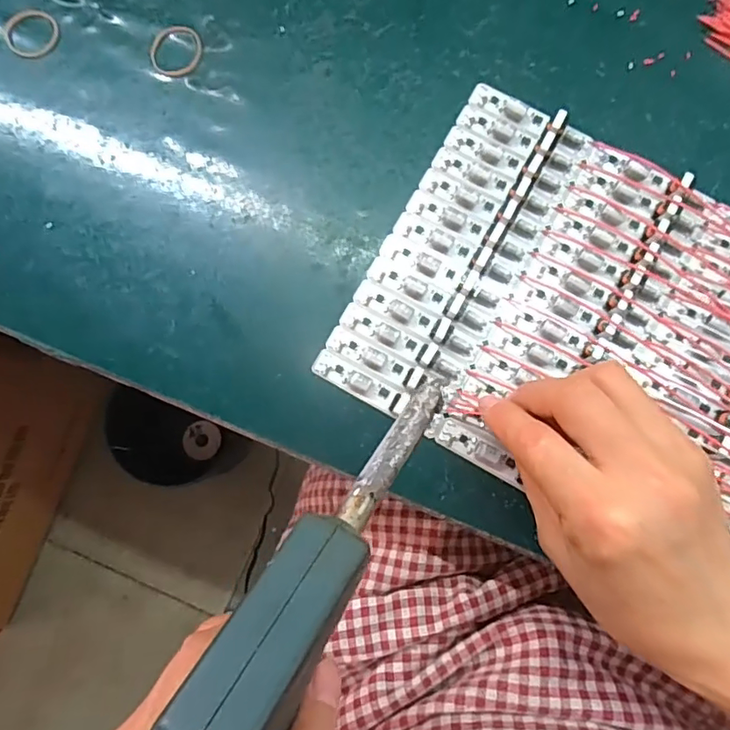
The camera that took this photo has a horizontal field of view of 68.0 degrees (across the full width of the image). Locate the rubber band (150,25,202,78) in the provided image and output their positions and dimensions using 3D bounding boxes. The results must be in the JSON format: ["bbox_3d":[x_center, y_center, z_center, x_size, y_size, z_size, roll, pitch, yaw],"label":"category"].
[{"bbox_3d":[-0.111,-0.185,0.319,0.029,0.004,0.032,13,83,4],"label":"rubber band"}]

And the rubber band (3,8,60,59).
[{"bbox_3d":[-0.201,-0.199,0.324,0.034,0.004,0.031,0,83,2],"label":"rubber band"}]

